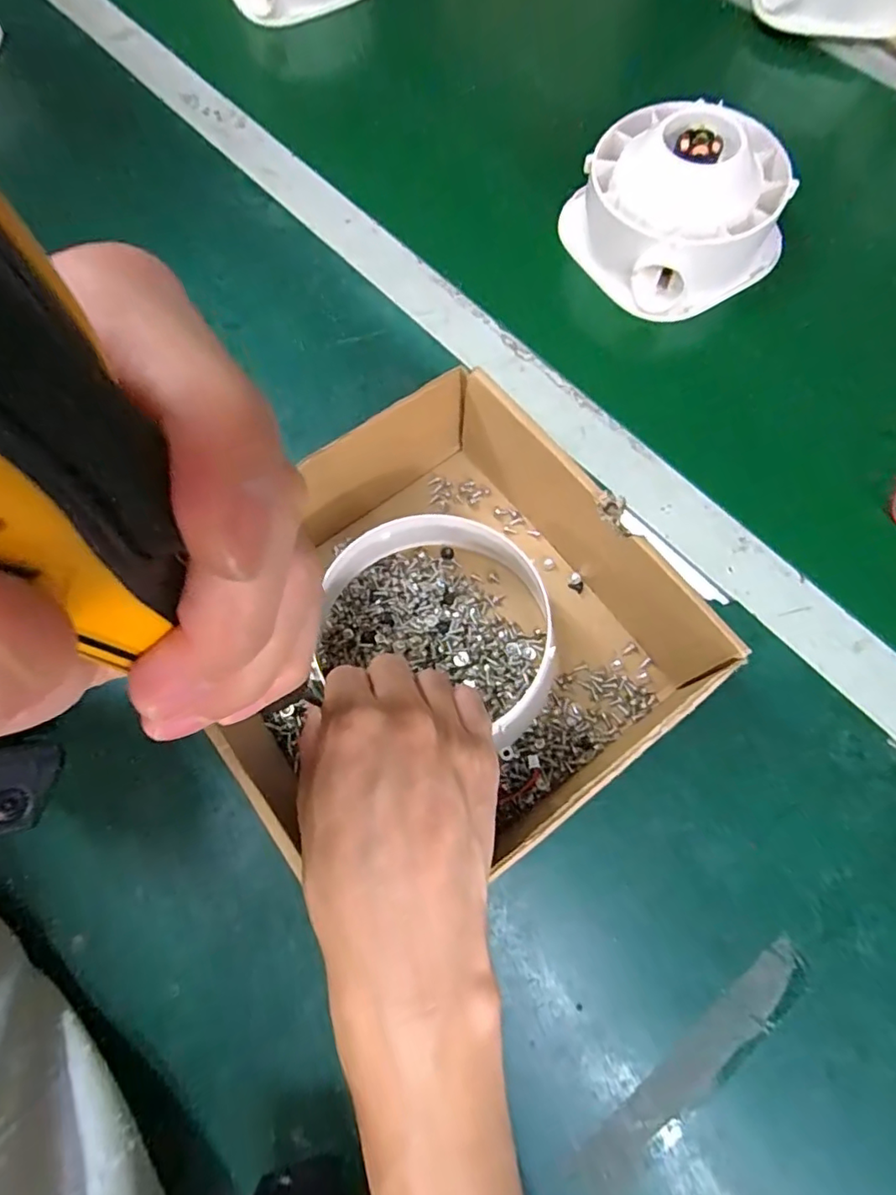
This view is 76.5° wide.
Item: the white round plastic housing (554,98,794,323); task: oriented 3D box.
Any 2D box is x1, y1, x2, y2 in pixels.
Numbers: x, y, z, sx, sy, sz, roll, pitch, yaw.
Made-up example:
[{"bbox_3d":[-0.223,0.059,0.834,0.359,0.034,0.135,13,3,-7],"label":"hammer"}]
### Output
[{"bbox_3d":[0.156,-0.268,0.379,0.126,0.060,0.125,0,71,1],"label":"white round plastic housing"}]

